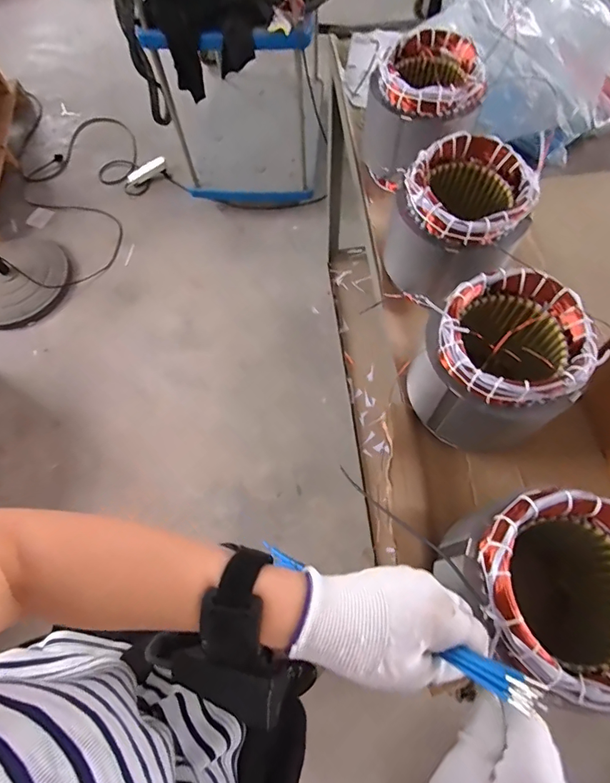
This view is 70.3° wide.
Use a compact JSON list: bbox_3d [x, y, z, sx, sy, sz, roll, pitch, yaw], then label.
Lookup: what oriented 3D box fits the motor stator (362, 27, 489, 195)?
[{"bbox_3d":[0.165,-0.400,0.626,0.148,0.140,0.140,9,67,5],"label":"motor stator"}]

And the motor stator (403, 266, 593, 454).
[{"bbox_3d":[0.194,-0.020,0.454,0.145,0.154,0.138,0,66,1],"label":"motor stator"}]

